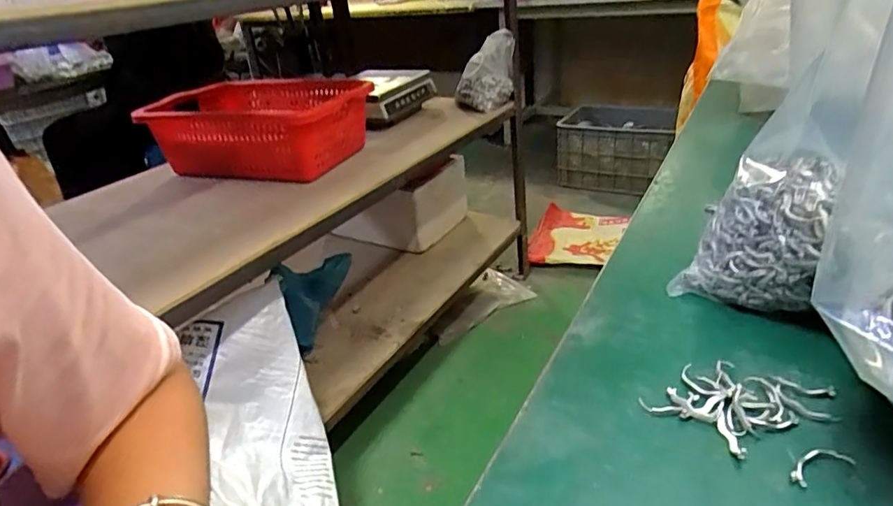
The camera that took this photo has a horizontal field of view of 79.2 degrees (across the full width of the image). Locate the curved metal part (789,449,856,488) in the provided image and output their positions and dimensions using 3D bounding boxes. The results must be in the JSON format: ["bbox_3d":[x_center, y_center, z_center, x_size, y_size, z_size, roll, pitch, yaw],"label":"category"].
[{"bbox_3d":[0.197,0.112,0.287,0.039,0.005,0.014,-14,30,-16],"label":"curved metal part"}]

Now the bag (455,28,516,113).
[{"bbox_3d":[0.100,-0.484,1.458,0.163,0.177,0.167,-3,29,7],"label":"bag"}]

